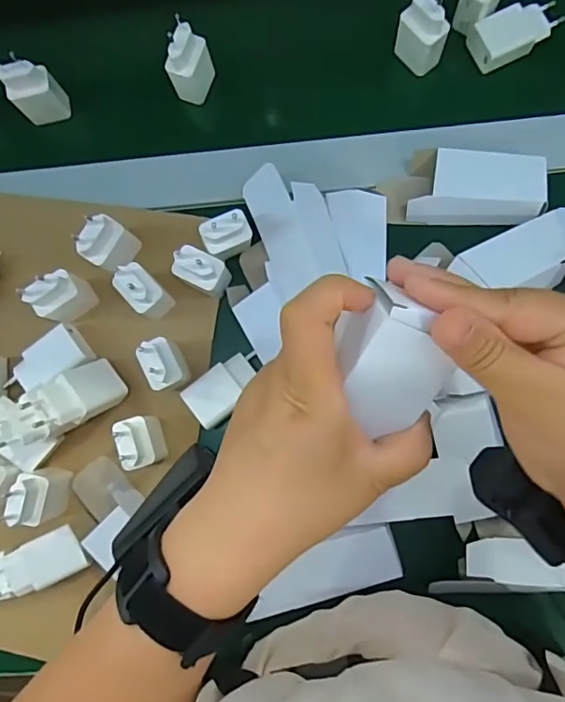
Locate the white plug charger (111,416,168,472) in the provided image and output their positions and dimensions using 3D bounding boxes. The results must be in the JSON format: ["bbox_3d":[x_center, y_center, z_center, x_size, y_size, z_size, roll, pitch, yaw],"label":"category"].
[{"bbox_3d":[-0.113,0.073,0.425,0.026,0.063,0.040,-23,82,1],"label":"white plug charger"}]

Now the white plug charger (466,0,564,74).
[{"bbox_3d":[0.211,-0.287,0.473,0.077,0.019,0.042,-26,82,1],"label":"white plug charger"}]

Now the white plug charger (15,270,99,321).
[{"bbox_3d":[-0.187,-0.045,0.447,0.040,0.071,0.022,-45,82,-2],"label":"white plug charger"}]

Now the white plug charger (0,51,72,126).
[{"bbox_3d":[-0.229,-0.239,0.480,0.040,0.071,0.023,-5,83,3],"label":"white plug charger"}]

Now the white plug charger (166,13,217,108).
[{"bbox_3d":[-0.085,-0.262,0.473,0.026,0.071,0.039,25,85,7],"label":"white plug charger"}]

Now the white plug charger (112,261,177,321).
[{"bbox_3d":[-0.118,-0.051,0.442,0.027,0.074,0.035,-43,82,-2],"label":"white plug charger"}]

